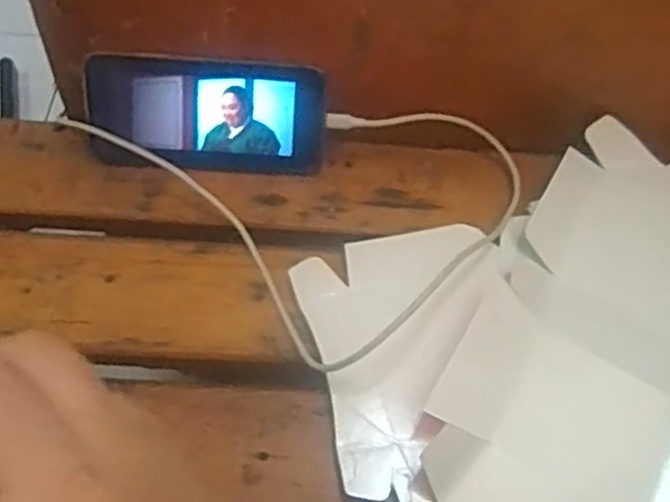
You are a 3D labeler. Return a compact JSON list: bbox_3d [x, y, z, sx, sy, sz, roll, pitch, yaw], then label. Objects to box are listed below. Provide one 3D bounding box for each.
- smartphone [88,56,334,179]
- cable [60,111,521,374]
[{"bbox_3d":[-0.090,-0.097,0.510,0.165,0.078,0.010,3,26,-5],"label":"smartphone"},{"bbox_3d":[-0.022,-0.078,0.517,0.308,0.049,0.232,39,61,20],"label":"cable"}]

